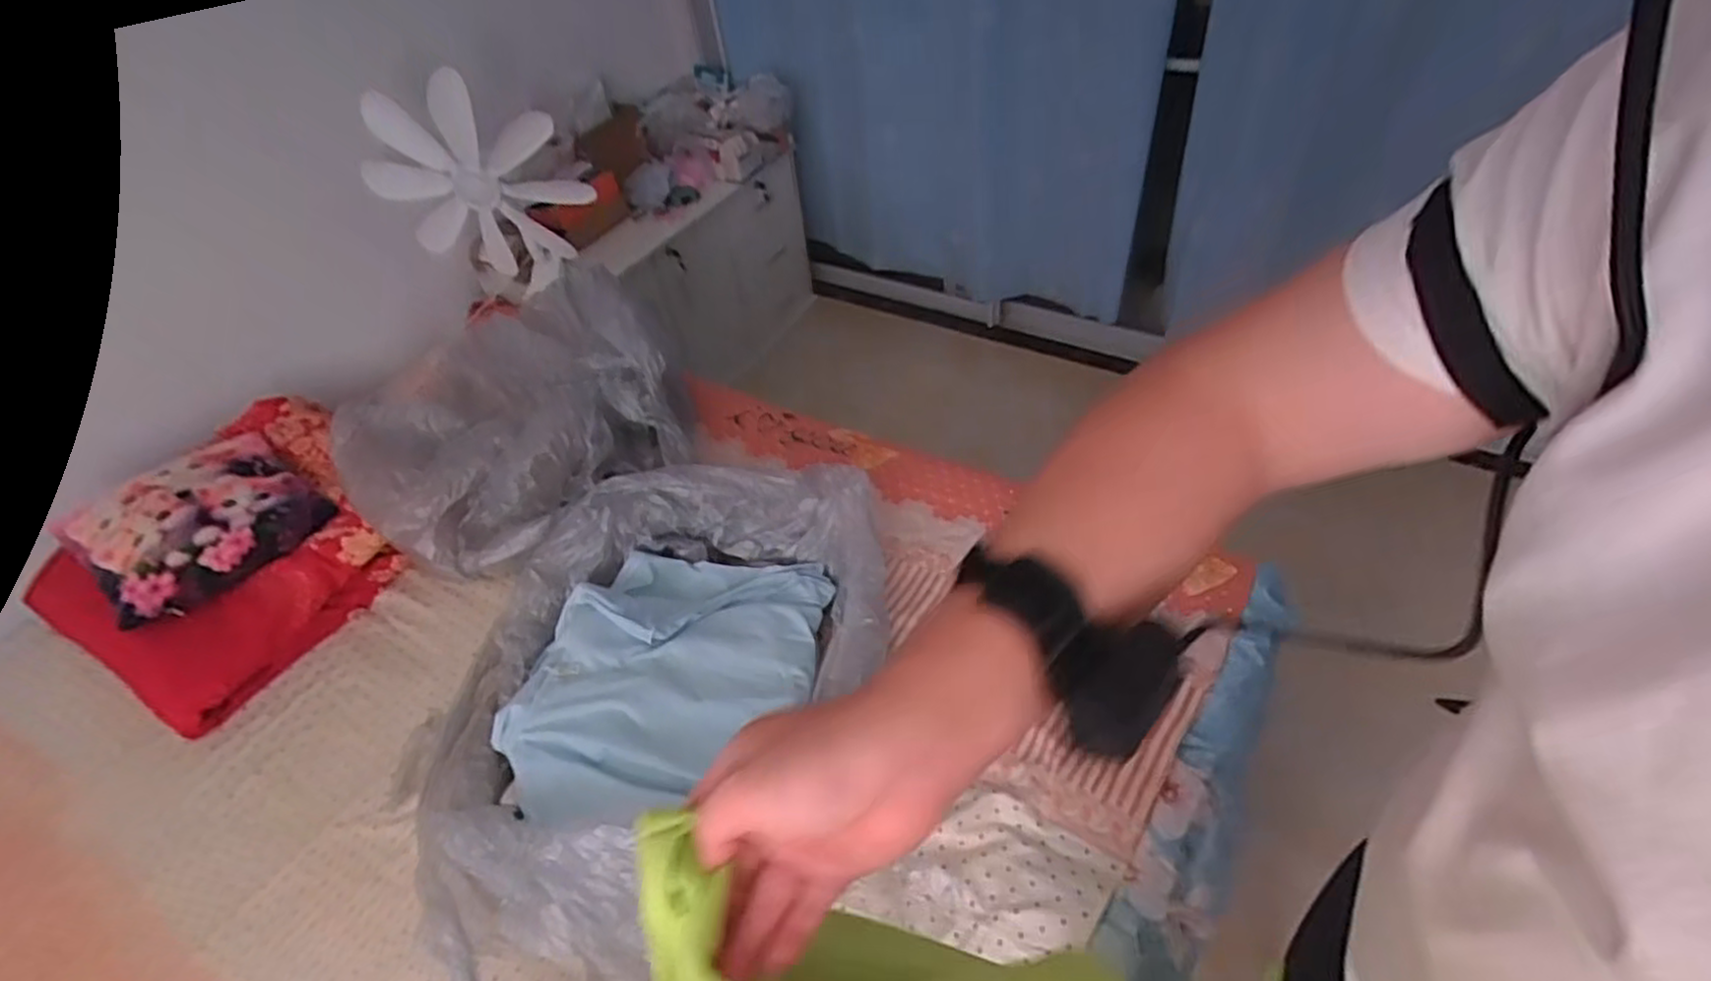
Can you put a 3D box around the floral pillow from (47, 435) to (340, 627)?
[{"bbox_3d":[-1.085,0.046,1.254,0.292,0.109,0.307,32,58,31],"label":"floral pillow"}]

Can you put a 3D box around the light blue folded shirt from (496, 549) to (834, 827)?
[{"bbox_3d":[-0.263,0.255,1.067,0.402,0.059,0.438,5,41,6],"label":"light blue folded shirt"}]

